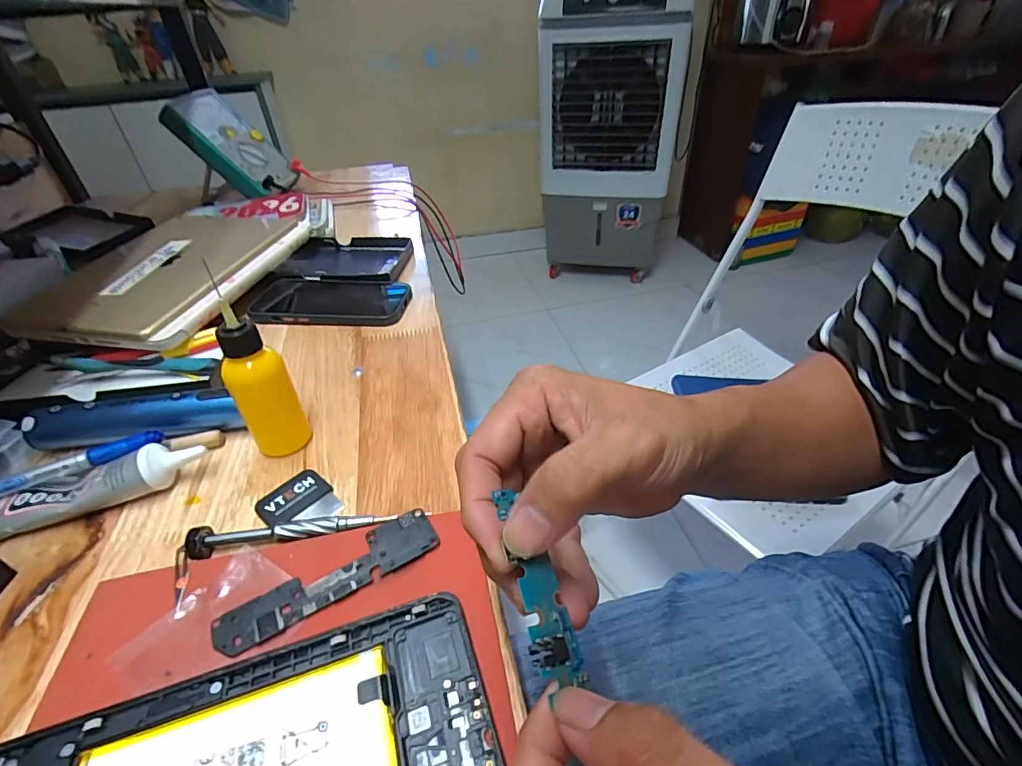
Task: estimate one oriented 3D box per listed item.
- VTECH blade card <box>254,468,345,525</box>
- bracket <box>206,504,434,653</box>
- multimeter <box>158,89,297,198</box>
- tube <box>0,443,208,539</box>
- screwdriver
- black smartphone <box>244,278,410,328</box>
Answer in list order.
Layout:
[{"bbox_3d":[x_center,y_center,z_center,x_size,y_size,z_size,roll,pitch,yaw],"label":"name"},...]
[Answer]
[{"bbox_3d":[-0.127,0.072,0.290,0.038,0.006,0.039,27,47,33],"label":"VTECH blade card"},{"bbox_3d":[-0.090,0.097,0.243,0.108,0.008,0.029,-24,42,-24],"label":"bracket"},{"bbox_3d":[-0.415,-0.360,0.732,0.173,0.053,0.110,40,51,-18],"label":"multimeter"},{"bbox_3d":[-0.261,0.065,0.290,0.137,0.032,0.031,-18,40,-17],"label":"tube"},{"bbox_3d":[-0.113,0.081,0.267,0.122,0.009,0.014,-7,38,-5],"label":"screwdriver"},{"bbox_3d":[-0.175,-0.085,0.478,0.143,0.015,0.077,1,38,6],"label":"black smartphone"}]

